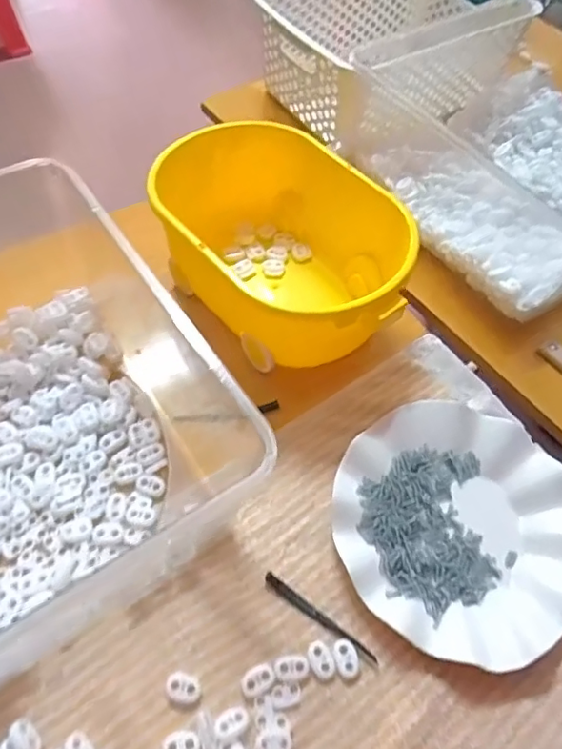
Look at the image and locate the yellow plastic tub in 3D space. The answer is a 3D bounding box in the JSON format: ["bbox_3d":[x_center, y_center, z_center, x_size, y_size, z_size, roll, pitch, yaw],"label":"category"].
[{"bbox_3d":[-0.006,-0.111,0.479,0.157,0.103,0.243,-36,67,-22],"label":"yellow plastic tub"}]

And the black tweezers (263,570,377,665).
[{"bbox_3d":[0.026,0.166,0.366,0.090,0.004,0.008,33,62,16],"label":"black tweezers"}]

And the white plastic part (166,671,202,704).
[{"bbox_3d":[-0.062,0.198,0.340,0.023,0.005,0.016,20,60,9],"label":"white plastic part"}]

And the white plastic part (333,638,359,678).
[{"bbox_3d":[0.043,0.186,0.352,0.015,0.004,0.022,-16,61,-13],"label":"white plastic part"}]

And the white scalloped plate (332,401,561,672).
[{"bbox_3d":[0.136,0.109,0.397,0.191,0.020,0.180,2,59,-3],"label":"white scalloped plate"}]

